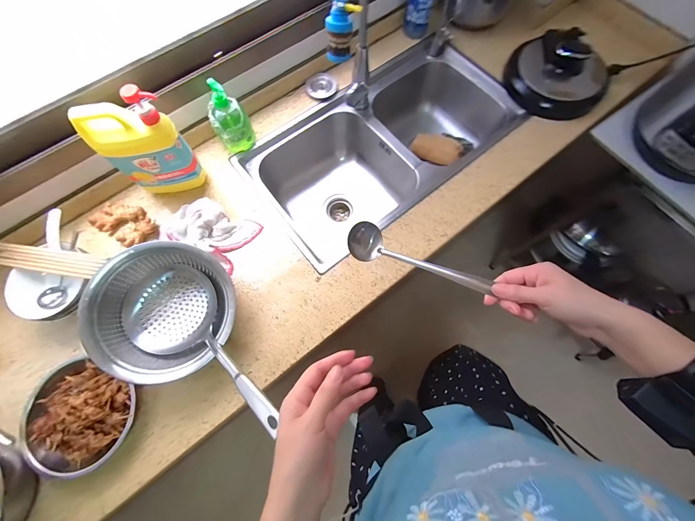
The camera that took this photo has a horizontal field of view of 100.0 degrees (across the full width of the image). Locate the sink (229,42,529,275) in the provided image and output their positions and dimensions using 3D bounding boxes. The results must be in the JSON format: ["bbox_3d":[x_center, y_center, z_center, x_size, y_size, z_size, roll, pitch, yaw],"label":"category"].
[{"bbox_3d":[0.098,-0.301,0.888,0.735,0.260,0.391,-39,76,-12],"label":"sink"}]

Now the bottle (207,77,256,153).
[{"bbox_3d":[-0.278,-0.334,0.685,0.083,0.170,0.058,-28,74,-9],"label":"bottle"}]

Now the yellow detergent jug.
[{"bbox_3d":[-0.407,-0.222,0.602,0.140,0.261,0.058,-6,72,-2],"label":"yellow detergent jug"}]

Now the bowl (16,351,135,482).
[{"bbox_3d":[-0.500,0.286,0.535,0.194,0.064,0.168,22,73,8],"label":"bowl"}]

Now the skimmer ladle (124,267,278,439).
[{"bbox_3d":[-0.254,0.144,0.522,0.374,0.085,0.160,28,73,30],"label":"skimmer ladle"}]

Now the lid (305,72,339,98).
[{"bbox_3d":[-0.071,-0.483,0.810,0.085,0.017,0.071,-17,72,-5],"label":"lid"}]

